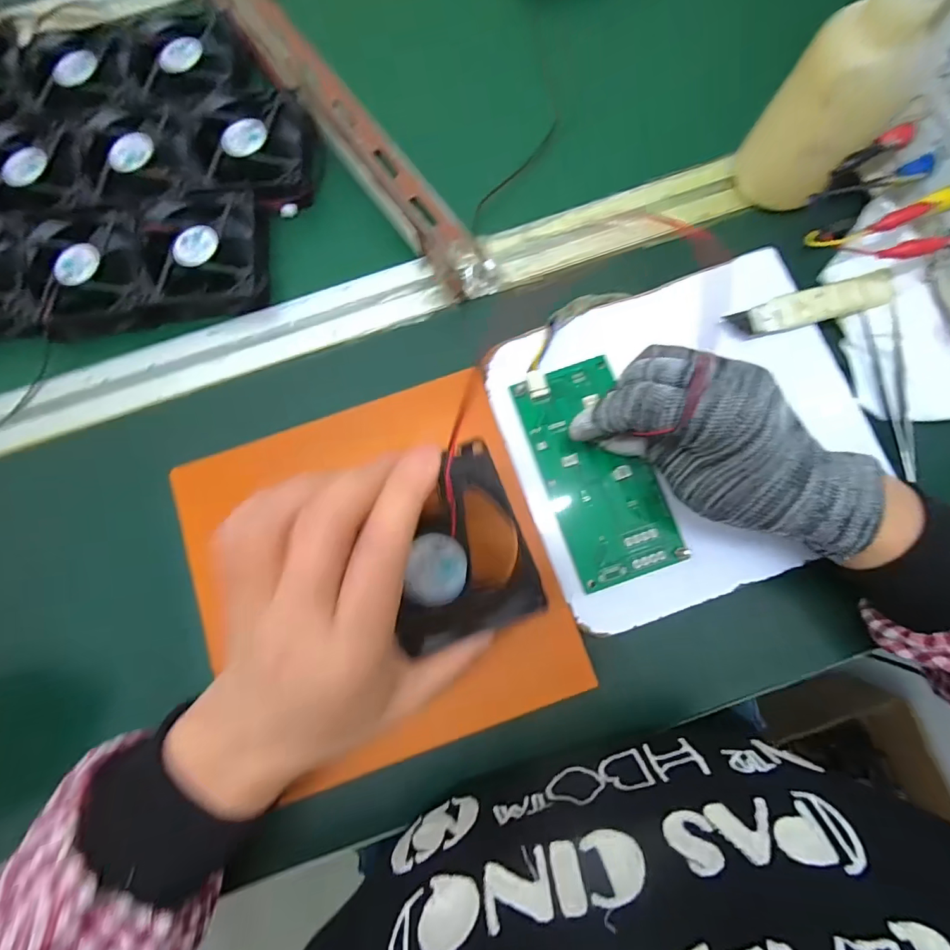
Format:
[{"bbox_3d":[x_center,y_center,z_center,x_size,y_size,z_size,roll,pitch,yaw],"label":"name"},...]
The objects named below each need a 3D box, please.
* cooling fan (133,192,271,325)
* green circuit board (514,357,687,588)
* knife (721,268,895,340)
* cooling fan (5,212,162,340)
[{"bbox_3d":[-0.191,-0.157,0.325,0.081,0.024,0.082,-4,75,0],"label":"cooling fan"},{"bbox_3d":[0.073,-0.004,0.280,0.065,0.009,0.133,-22,81,-3],"label":"green circuit board"},{"bbox_3d":[0.215,-0.108,0.292,0.110,0.007,0.024,-17,75,-3],"label":"knife"},{"bbox_3d":[-0.272,-0.140,0.324,0.096,0.026,0.078,-14,75,-3],"label":"cooling fan"}]

